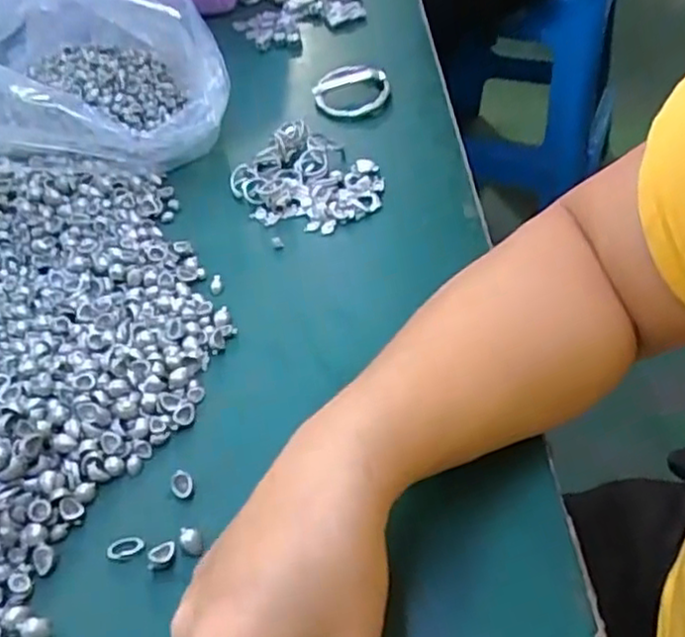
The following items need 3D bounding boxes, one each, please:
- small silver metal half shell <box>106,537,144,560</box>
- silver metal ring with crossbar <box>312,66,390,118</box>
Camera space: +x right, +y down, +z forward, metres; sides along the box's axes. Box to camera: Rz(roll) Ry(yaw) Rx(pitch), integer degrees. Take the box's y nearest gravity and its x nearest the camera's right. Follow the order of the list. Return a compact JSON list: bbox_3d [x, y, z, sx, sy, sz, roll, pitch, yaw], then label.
[{"bbox_3d":[-0.100,0.105,0.320,0.017,0.004,0.009,-13,50,-7],"label":"small silver metal half shell"},{"bbox_3d":[0.007,-0.180,0.548,0.058,0.013,0.052,-31,53,-20],"label":"silver metal ring with crossbar"}]

